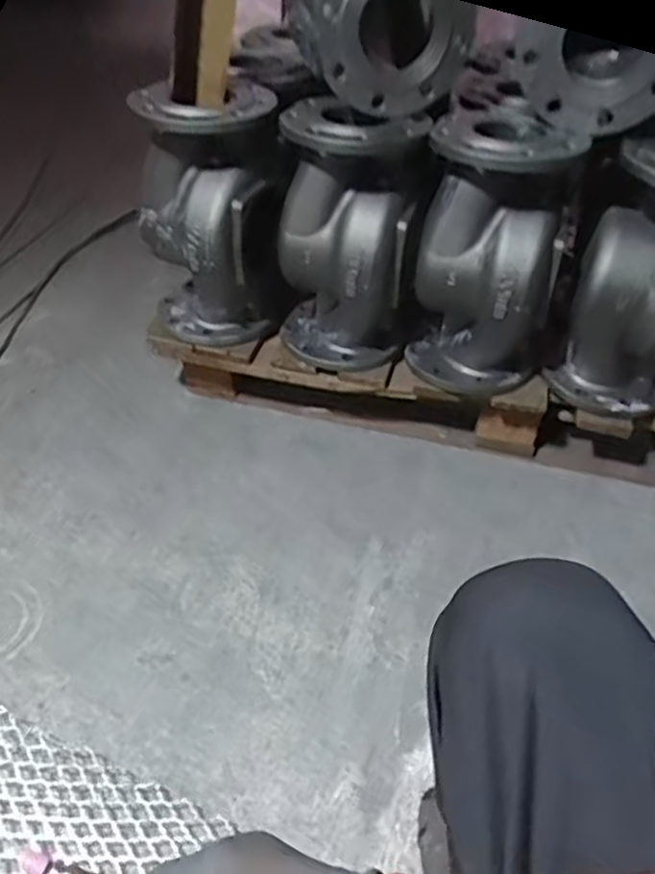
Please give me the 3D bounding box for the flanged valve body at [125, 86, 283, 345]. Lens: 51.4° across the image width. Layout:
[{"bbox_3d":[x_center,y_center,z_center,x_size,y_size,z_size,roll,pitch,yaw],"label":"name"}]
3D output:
[{"bbox_3d":[-0.178,-0.350,1.110,0.182,0.389,0.193,1,43,-1],"label":"flanged valve body"}]

